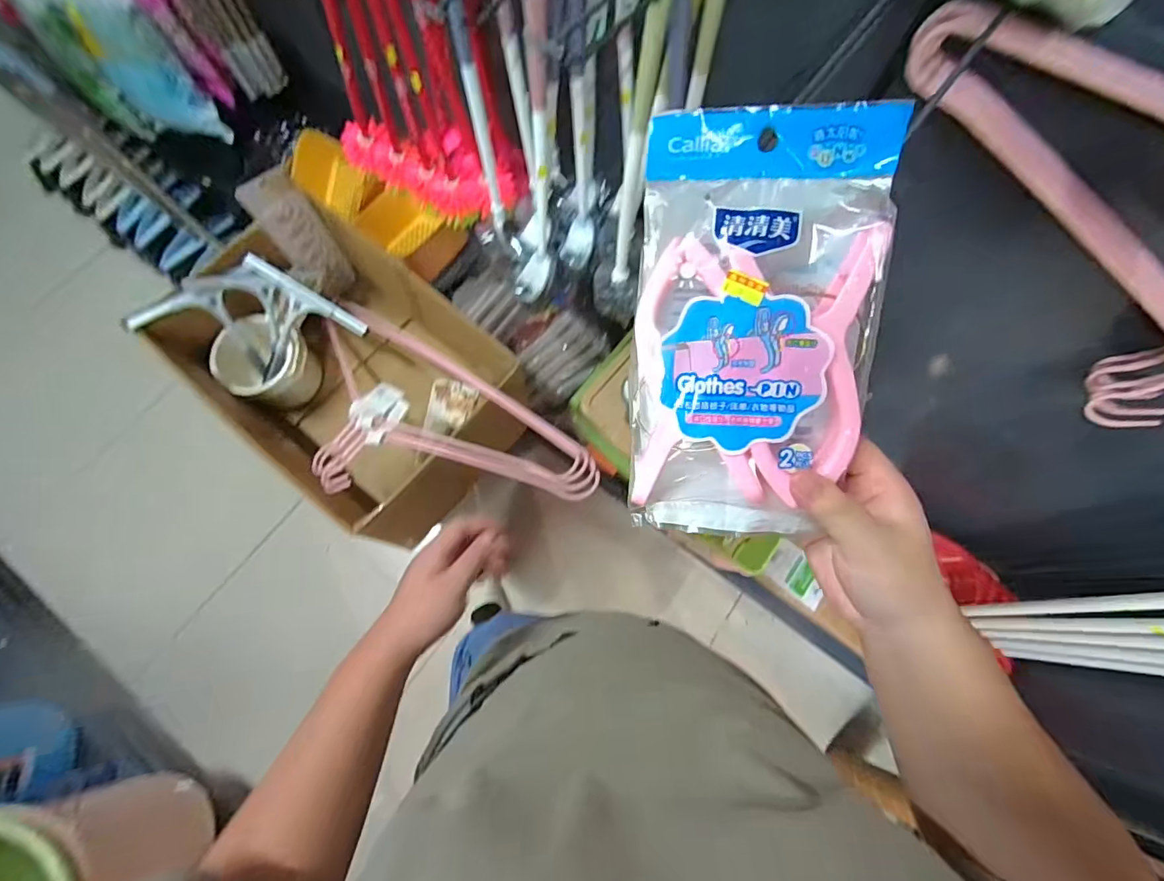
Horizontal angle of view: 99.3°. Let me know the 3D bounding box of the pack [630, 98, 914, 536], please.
[{"bbox_3d":[0.092,-0.052,0.274,0.120,0.032,0.223,4,104,12],"label":"pack"}]

